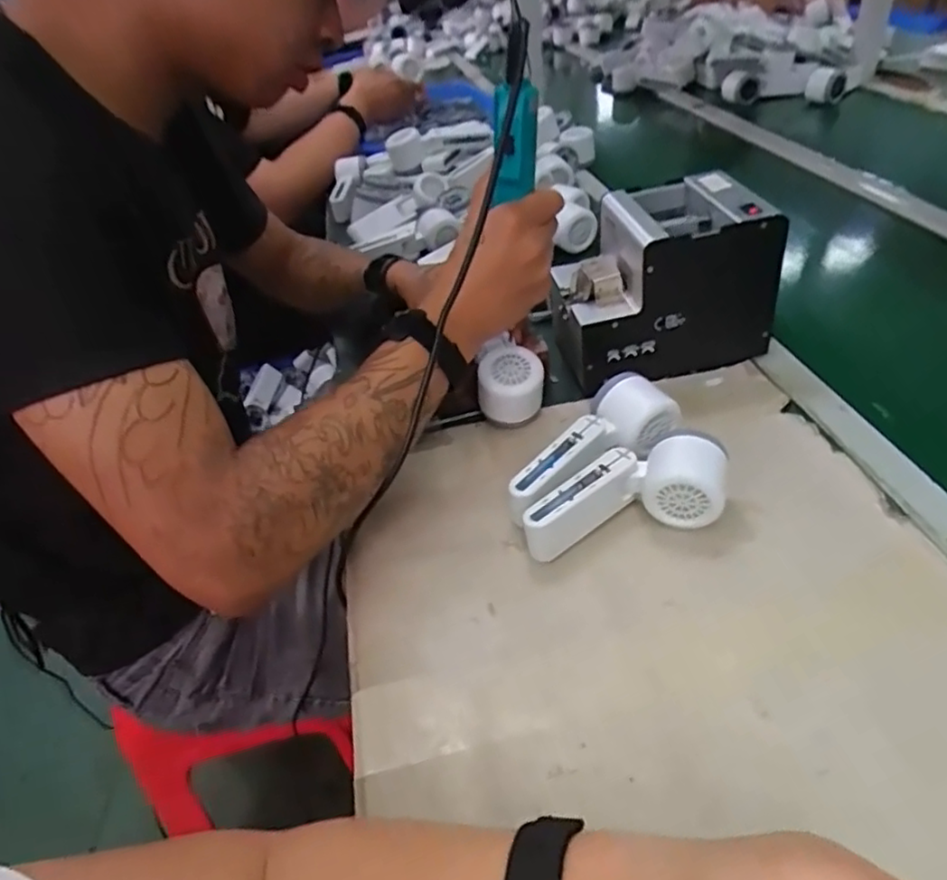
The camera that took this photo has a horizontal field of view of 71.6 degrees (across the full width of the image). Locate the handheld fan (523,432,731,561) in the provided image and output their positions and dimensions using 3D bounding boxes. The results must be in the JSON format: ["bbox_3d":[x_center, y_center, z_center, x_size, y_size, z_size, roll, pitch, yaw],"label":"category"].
[{"bbox_3d":[0.113,0.041,0.493,0.156,0.056,0.062,-9,38,-2],"label":"handheld fan"}]

